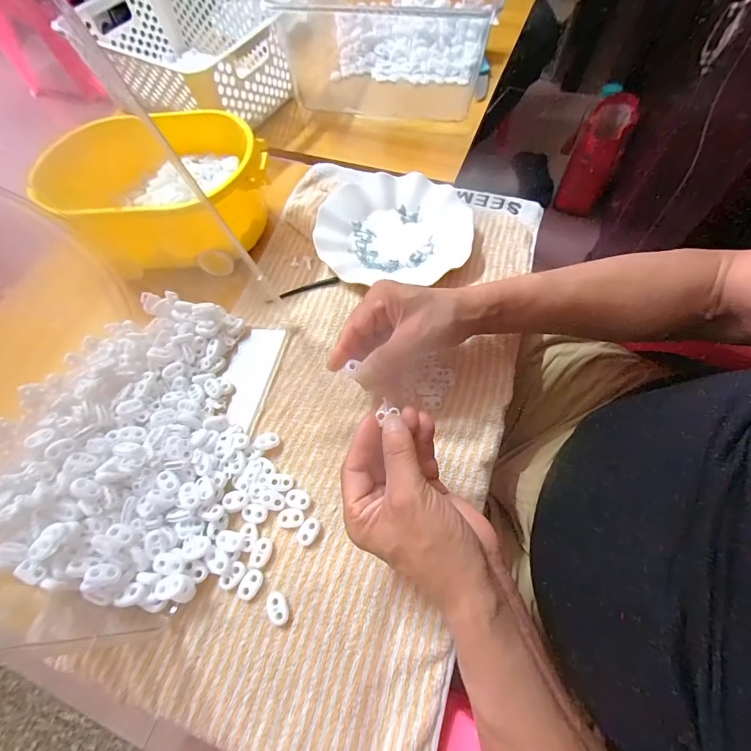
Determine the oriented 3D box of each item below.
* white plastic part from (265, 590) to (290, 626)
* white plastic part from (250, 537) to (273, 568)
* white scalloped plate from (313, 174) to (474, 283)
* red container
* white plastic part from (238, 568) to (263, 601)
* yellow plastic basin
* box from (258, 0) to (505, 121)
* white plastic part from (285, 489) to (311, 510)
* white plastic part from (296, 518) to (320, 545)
[{"bbox_3d":[-0.077,0.183,0.295,0.016,0.007,0.024,-28,66,-10],"label":"white plastic part"},{"bbox_3d":[-0.095,0.148,0.313,0.015,0.004,0.022,19,66,12],"label":"white plastic part"},{"bbox_3d":[0.023,-0.183,0.459,0.183,0.022,0.172,-1,64,3],"label":"white scalloped plate"},{"bbox_3d":[0.629,-0.633,1.077,0.124,0.267,0.179,15,66,10],"label":"red container"},{"bbox_3d":[-0.101,0.169,0.304,0.016,0.005,0.023,24,68,14],"label":"white plastic part"},{"bbox_3d":[-0.216,-0.211,0.441,0.194,0.102,0.172,-12,64,-2],"label":"yellow plastic basin"},{"bbox_3d":[0.013,-0.557,0.586,0.334,0.129,0.274,12,64,9],"label":"box"},{"bbox_3d":[-0.068,0.109,0.330,0.022,0.004,0.016,11,65,9],"label":"white plastic part"},{"bbox_3d":[-0.057,0.133,0.319,0.015,0.004,0.021,29,69,16],"label":"white plastic part"}]

